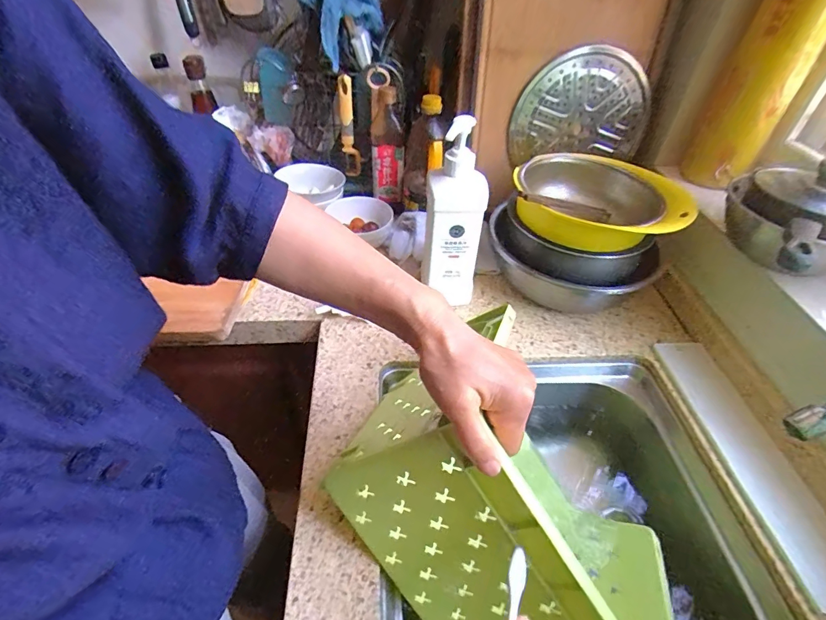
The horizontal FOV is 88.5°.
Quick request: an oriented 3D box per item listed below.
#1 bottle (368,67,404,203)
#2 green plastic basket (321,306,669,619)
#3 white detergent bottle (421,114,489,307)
[{"bbox_3d":[-0.051,-0.327,0.822,0.064,0.223,0.061,-1,44,-3],"label":"bottle"},{"bbox_3d":[0.110,0.218,0.459,0.348,0.202,0.207,57,34,-7],"label":"green plastic basket"},{"bbox_3d":[0.060,-0.130,0.630,0.081,0.280,0.062,0,44,-2],"label":"white detergent bottle"}]

